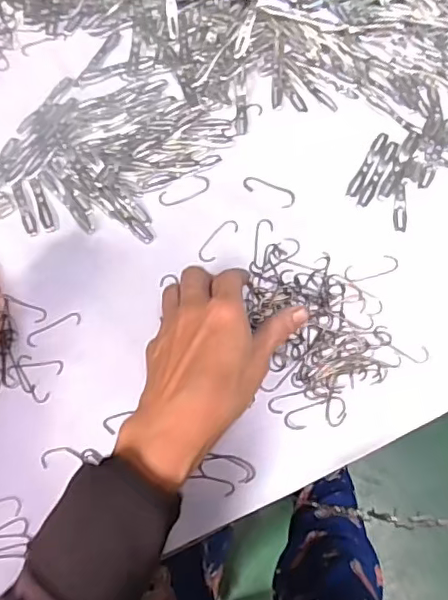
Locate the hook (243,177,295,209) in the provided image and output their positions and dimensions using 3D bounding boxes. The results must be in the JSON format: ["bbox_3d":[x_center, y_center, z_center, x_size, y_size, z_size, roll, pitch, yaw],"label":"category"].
[{"bbox_3d":[0.037,-0.090,0.457,0.046,0.004,0.017,28,75,10],"label":"hook"}]

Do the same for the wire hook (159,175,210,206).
[{"bbox_3d":[-0.032,-0.089,0.460,0.044,0.004,0.018,-30,73,-7],"label":"wire hook"}]

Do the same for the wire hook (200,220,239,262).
[{"bbox_3d":[-0.004,-0.048,0.444,0.015,0.004,0.043,37,77,13],"label":"wire hook"}]

